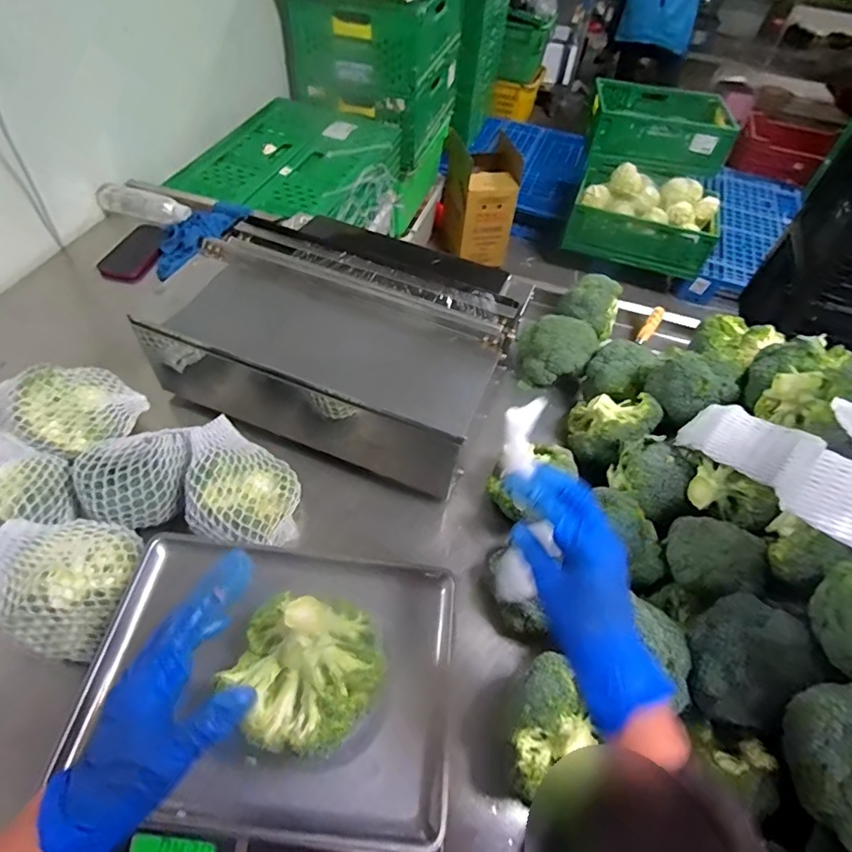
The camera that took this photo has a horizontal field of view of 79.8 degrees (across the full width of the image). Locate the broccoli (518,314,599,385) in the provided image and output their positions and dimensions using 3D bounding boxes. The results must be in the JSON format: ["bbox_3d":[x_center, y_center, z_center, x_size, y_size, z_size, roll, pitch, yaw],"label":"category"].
[{"bbox_3d":[0.225,-0.130,0.895,0.125,0.106,0.089,25,54,14],"label":"broccoli"}]

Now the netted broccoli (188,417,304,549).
[{"bbox_3d":[-0.233,0.085,0.656,0.121,0.105,0.157,-4,53,-8],"label":"netted broccoli"}]

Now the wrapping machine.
[{"bbox_3d":[-0.153,-0.117,0.830,0.521,0.226,0.265,18,53,9],"label":"wrapping machine"}]

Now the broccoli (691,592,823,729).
[{"bbox_3d":[0.320,0.232,0.512,0.103,0.078,0.099,-29,60,-24],"label":"broccoli"}]

